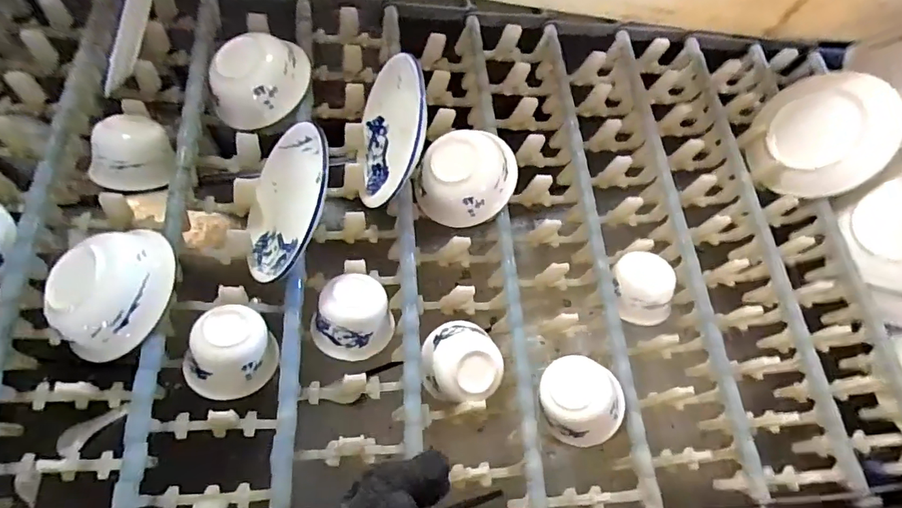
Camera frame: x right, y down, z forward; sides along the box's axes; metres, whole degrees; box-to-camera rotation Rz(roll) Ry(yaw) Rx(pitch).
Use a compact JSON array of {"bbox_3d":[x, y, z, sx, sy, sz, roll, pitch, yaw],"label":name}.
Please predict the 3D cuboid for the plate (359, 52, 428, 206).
[{"bbox_3d":[-0.056,-0.127,0.484,0.026,0.138,0.147,5,70,-27],"label":"plate"}]

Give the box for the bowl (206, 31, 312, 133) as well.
[{"bbox_3d":[-0.202,-0.184,0.509,0.109,0.058,0.091,-25,68,-12],"label":"bowl"}]

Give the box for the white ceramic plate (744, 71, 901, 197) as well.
[{"bbox_3d":[0.438,-0.140,0.577,0.021,0.149,0.135,-5,89,-41],"label":"white ceramic plate"}]

